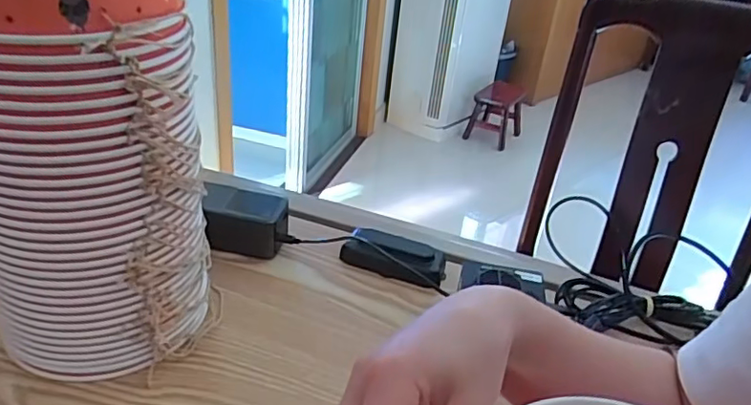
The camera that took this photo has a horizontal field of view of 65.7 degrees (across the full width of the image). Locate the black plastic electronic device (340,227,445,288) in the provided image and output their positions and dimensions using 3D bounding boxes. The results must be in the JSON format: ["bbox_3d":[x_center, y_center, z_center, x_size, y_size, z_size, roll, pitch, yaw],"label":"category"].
[{"bbox_3d":[0.019,0.055,0.612,0.106,0.026,0.046,16,32,14],"label":"black plastic electronic device"}]

